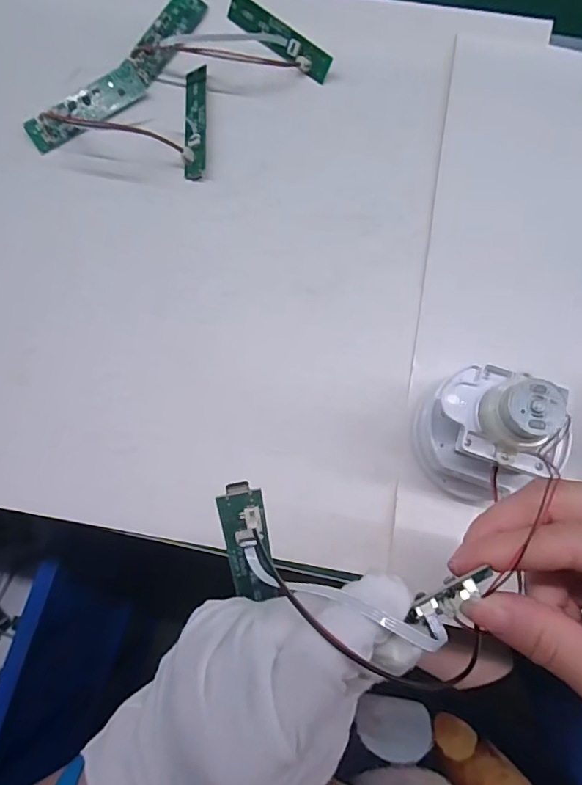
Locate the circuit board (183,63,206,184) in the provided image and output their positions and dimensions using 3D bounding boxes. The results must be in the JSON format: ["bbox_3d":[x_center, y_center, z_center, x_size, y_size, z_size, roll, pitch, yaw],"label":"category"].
[{"bbox_3d":[-0.064,-0.183,0.326,0.015,0.007,0.087,-2,78,0],"label":"circuit board"}]

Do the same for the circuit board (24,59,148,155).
[{"bbox_3d":[-0.135,-0.190,0.324,0.082,0.007,0.026,-35,104,-9],"label":"circuit board"}]

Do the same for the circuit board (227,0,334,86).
[{"bbox_3d":[-0.009,-0.246,0.336,0.088,0.008,0.017,41,119,10],"label":"circuit board"}]

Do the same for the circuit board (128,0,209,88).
[{"bbox_3d":[-0.087,-0.248,0.338,0.022,0.004,0.074,32,79,-15],"label":"circuit board"}]

